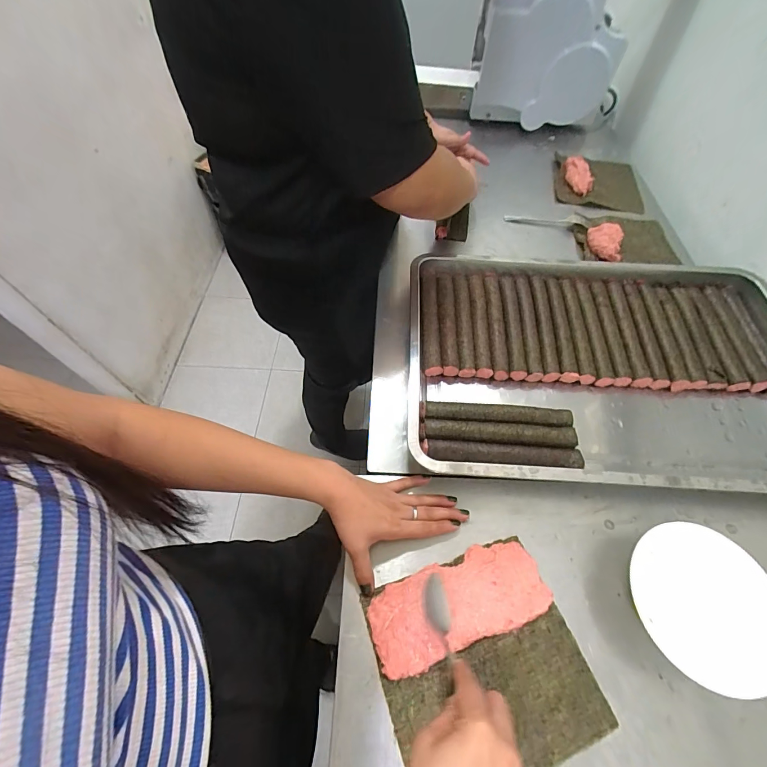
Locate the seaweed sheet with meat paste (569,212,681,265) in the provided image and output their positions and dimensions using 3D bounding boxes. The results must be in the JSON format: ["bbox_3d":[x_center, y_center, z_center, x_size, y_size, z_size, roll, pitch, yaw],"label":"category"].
[{"bbox_3d":[0.474,-0.289,0.713,0.187,0.039,0.141,-4,58,-4],"label":"seaweed sheet with meat paste"}]

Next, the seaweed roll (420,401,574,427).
[{"bbox_3d":[0.154,0.047,0.507,0.204,0.028,0.028,3,57,1],"label":"seaweed roll"}]

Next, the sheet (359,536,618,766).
[{"bbox_3d":[0.098,0.276,0.366,0.197,0.013,0.181,-16,59,-11],"label":"sheet"}]

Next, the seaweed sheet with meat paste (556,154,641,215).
[{"bbox_3d":[0.471,-0.446,0.794,0.185,0.031,0.176,14,58,8],"label":"seaweed sheet with meat paste"}]

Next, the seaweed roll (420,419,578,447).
[{"bbox_3d":[0.151,0.070,0.488,0.200,0.032,0.029,4,57,1],"label":"seaweed roll"}]

